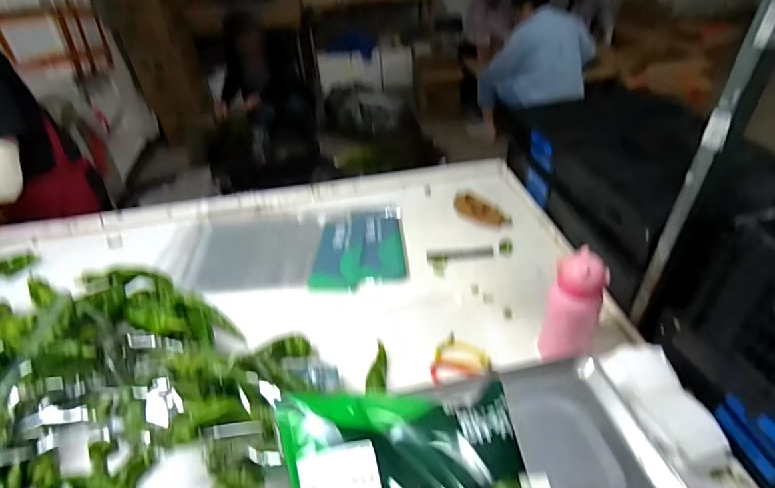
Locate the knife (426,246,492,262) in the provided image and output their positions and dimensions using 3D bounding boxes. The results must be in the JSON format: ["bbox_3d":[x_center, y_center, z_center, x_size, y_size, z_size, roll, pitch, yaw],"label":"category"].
[{"bbox_3d":[0.152,0.020,0.996,0.138,0.016,0.019,-5,38,-1],"label":"knife"}]

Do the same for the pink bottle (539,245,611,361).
[{"bbox_3d":[0.286,0.106,0.734,0.082,0.196,0.063,13,41,21],"label":"pink bottle"}]

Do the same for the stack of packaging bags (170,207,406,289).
[{"bbox_3d":[-0.215,0.011,1.058,0.502,0.010,0.262,-4,38,0],"label":"stack of packaging bags"}]

